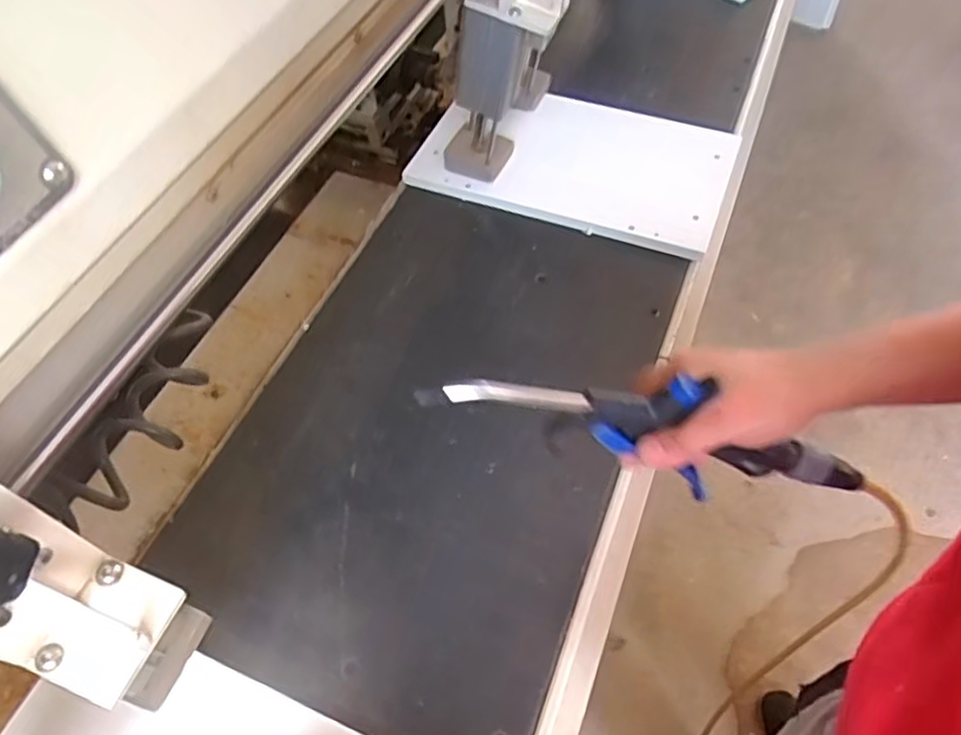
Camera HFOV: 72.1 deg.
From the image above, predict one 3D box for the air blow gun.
[{"bbox_3d":[0.118,0.042,0.418,0.311,0.073,0.029,15,53,-16],"label":"air blow gun"}]

